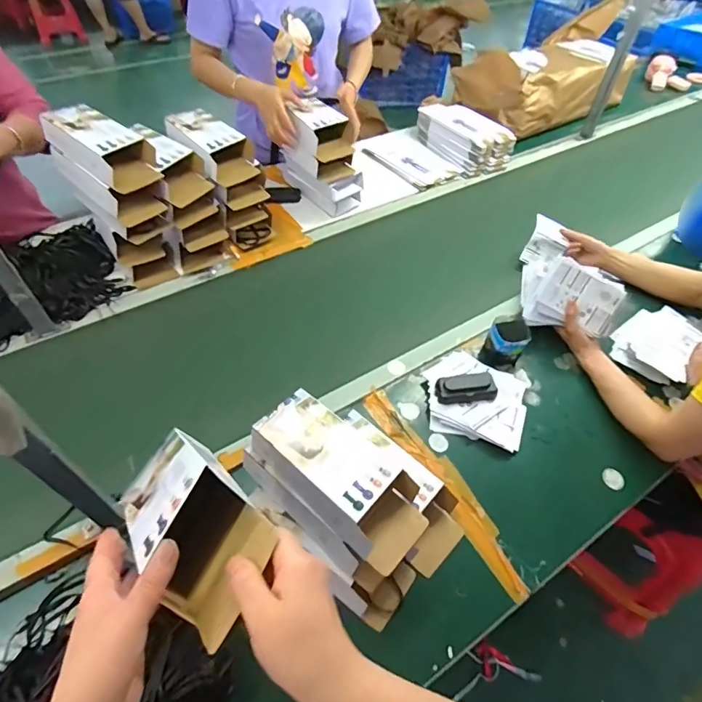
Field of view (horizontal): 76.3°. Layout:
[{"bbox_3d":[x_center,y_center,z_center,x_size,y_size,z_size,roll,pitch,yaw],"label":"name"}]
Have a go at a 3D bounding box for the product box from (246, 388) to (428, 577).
[{"bbox_3d":[-0.017,0.168,0.607,0.251,0.065,0.119,35,58,23],"label":"product box"}]

